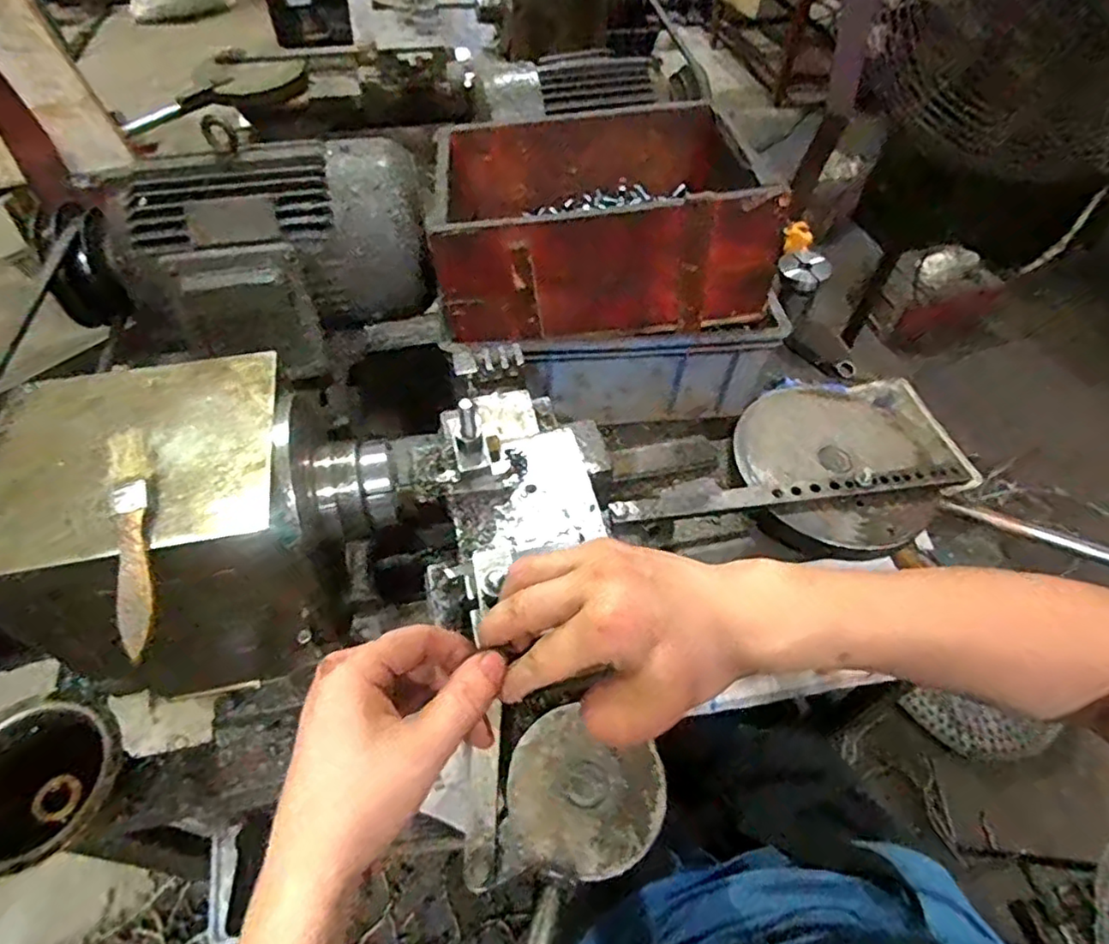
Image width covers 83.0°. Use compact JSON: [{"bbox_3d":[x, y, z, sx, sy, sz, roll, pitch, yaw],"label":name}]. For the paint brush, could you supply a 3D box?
[{"bbox_3d":[-0.239,0.034,0.354,0.019,0.011,0.154,-18,55,-15],"label":"paint brush"}]

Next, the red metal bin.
[{"bbox_3d":[0.047,-0.303,0.728,0.362,0.143,0.264,-3,52,-4],"label":"red metal bin"}]

